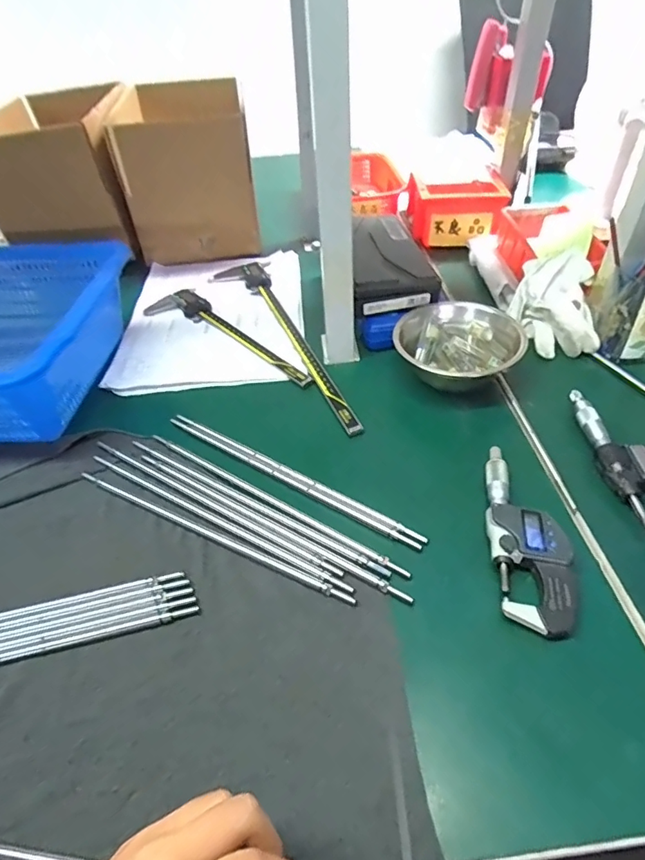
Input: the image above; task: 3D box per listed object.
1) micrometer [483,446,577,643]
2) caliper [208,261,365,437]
[{"bbox_3d":[0.155,0.078,0.391,0.055,0.026,0.160,-1,44,4],"label":"micrometer"},{"bbox_3d":[-0.039,-0.114,0.618,0.071,0.020,0.370,-22,46,-18],"label":"caliper"}]

